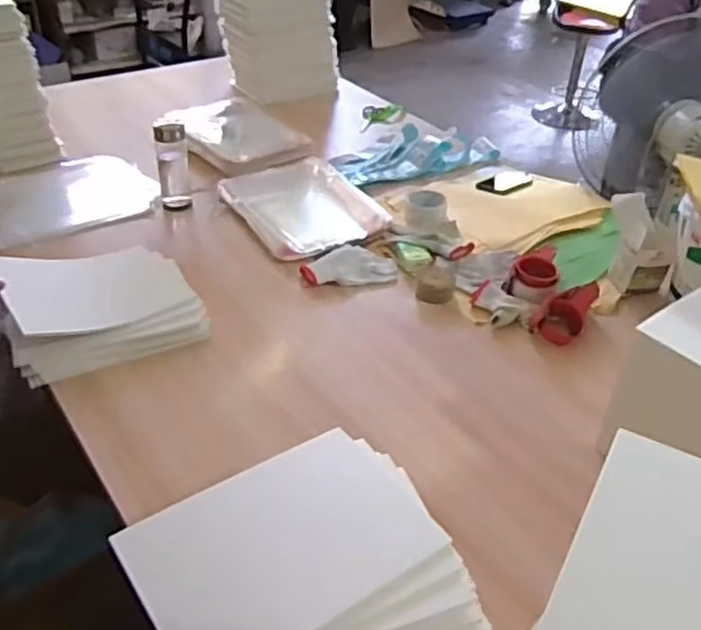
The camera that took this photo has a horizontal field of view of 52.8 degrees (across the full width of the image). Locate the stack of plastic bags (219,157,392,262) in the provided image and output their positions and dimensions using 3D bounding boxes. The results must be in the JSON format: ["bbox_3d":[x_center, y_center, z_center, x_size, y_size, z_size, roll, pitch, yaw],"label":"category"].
[{"bbox_3d":[-0.106,-0.228,1.420,0.239,0.035,0.308,-20,43,-27],"label":"stack of plastic bags"}]

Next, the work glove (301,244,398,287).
[{"bbox_3d":[-0.005,-0.091,1.303,0.170,0.021,0.101,-6,38,-12],"label":"work glove"}]

